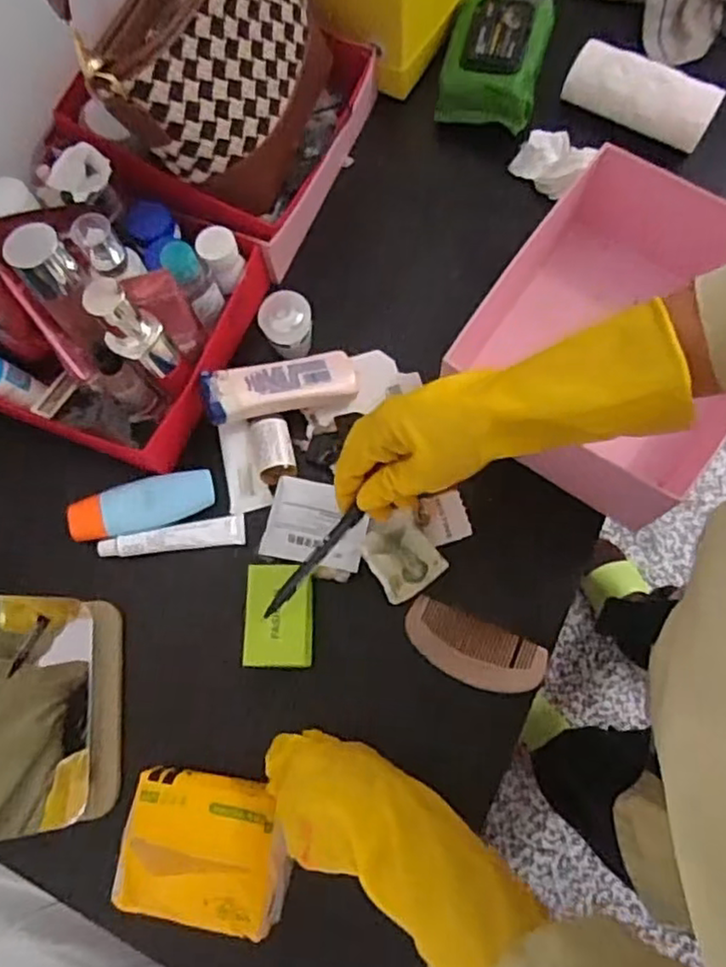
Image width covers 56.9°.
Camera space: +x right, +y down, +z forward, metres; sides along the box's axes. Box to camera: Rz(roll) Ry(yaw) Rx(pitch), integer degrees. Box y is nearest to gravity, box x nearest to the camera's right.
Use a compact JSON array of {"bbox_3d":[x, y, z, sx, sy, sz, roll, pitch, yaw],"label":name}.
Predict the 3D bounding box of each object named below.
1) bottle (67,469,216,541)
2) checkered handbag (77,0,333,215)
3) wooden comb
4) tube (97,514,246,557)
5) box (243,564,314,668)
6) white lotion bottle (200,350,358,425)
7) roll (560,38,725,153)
[{"bbox_3d":[-0.194,0.018,0.585,0.126,0.019,0.042,-15,72,-2],"label":"bottle"},{"bbox_3d":[-0.115,-0.365,0.576,0.080,0.204,0.232,20,80,32],"label":"checkered handbag"},{"bbox_3d":[0.089,0.135,0.543,0.114,0.008,0.051,21,74,9],"label":"wooden comb"},{"bbox_3d":[-0.166,0.047,0.587,0.125,0.019,0.025,-7,72,0],"label":"tube"},{"bbox_3d":[-0.068,0.110,0.554,0.054,0.035,0.080,0,72,2],"label":"box"},{"bbox_3d":[-0.069,-0.088,0.593,0.143,0.024,0.049,-16,70,-24],"label":"white lotion bottle"},{"bbox_3d":[0.284,-0.399,0.682,0.151,0.045,0.060,25,75,10],"label":"roll"}]

